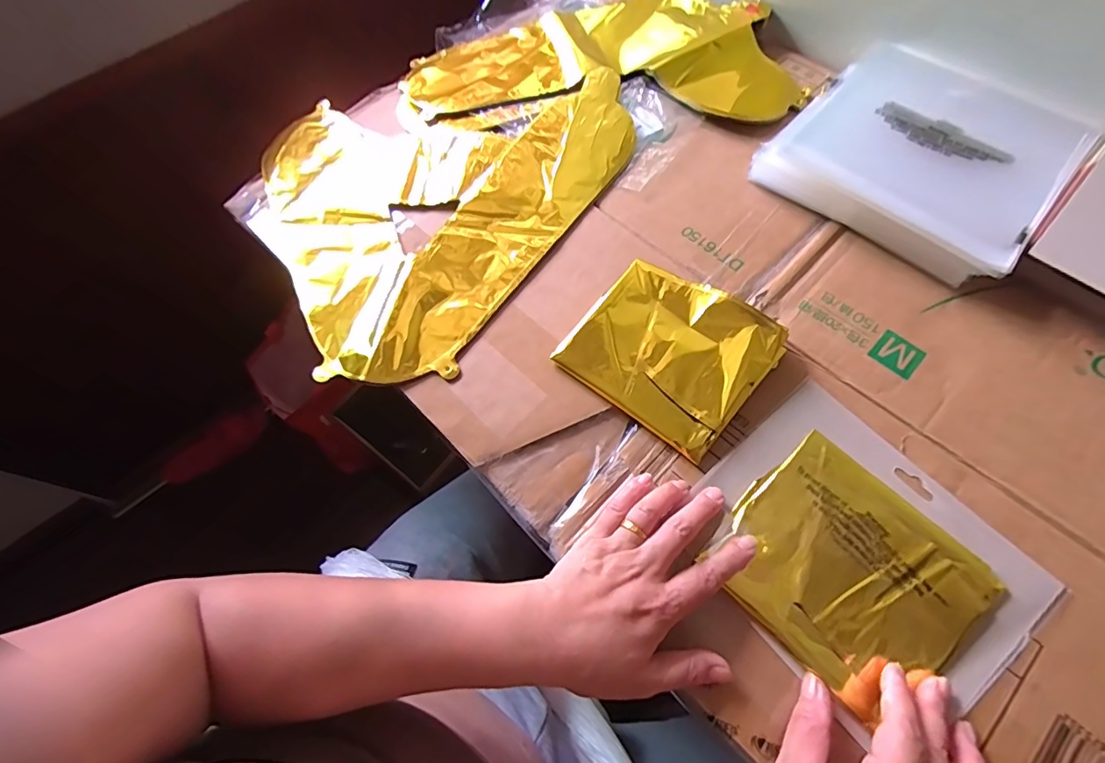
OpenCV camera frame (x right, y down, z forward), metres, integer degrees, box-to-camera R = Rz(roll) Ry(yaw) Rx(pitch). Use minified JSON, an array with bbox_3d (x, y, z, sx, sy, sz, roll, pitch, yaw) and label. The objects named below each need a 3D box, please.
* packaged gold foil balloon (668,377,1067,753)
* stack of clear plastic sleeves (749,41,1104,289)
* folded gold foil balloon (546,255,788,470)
[{"bbox_3d":[0.201,0.112,0.338,0.162,0.018,0.195,-38,67,-15],"label":"packaged gold foil balloon"},{"bbox_3d":[0.340,-0.212,0.465,0.220,0.041,0.229,40,72,20],"label":"stack of clear plastic sleeves"},{"bbox_3d":[0.090,-0.027,0.395,0.139,0.030,0.118,35,70,19],"label":"folded gold foil balloon"}]

